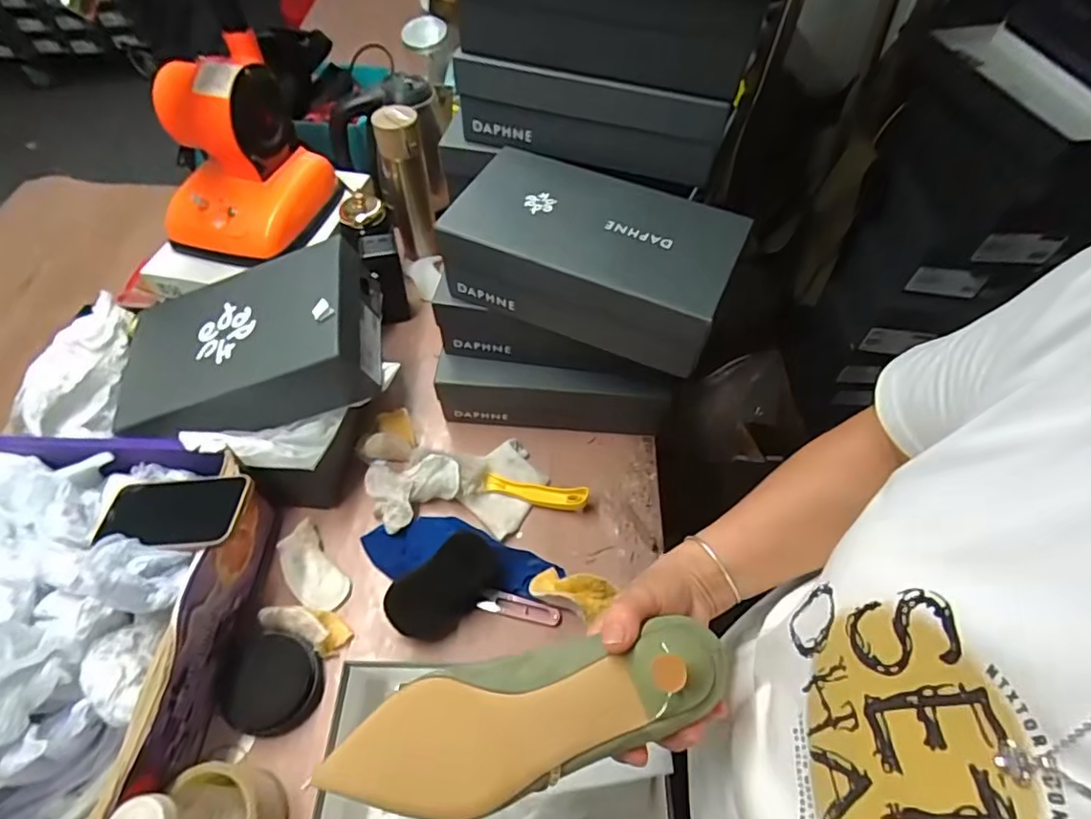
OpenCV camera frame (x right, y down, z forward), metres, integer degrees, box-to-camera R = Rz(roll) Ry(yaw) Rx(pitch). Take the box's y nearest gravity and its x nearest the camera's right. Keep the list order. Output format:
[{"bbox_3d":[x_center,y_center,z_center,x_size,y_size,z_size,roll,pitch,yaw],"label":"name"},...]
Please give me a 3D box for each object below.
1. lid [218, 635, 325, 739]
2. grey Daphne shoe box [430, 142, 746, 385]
[{"bbox_3d":[-0.282,0.279,0.581,0.096,0.035,0.089,1,55,-1],"label":"lid"},{"bbox_3d":[0.052,-0.168,0.625,0.287,0.097,0.173,24,58,15],"label":"grey Daphne shoe box"}]

